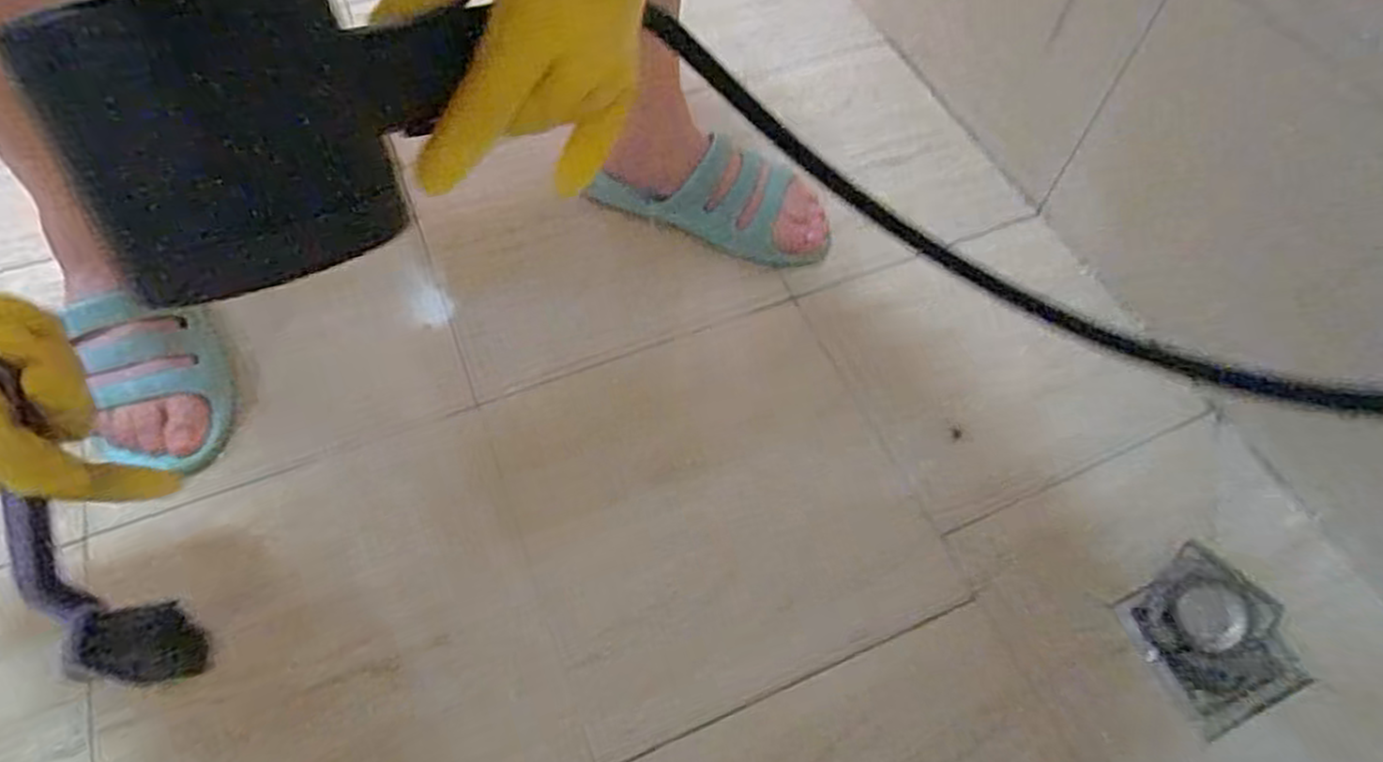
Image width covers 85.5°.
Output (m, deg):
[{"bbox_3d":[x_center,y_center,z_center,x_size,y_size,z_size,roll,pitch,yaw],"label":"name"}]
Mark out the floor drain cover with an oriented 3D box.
[{"bbox_3d":[0.376,0.183,0.541,0.099,0.015,0.106,-20,61,-16],"label":"floor drain cover"}]

